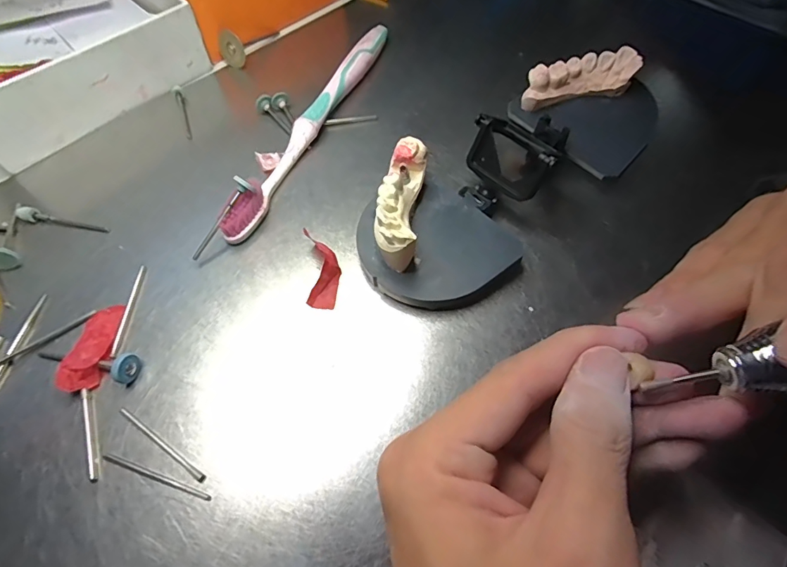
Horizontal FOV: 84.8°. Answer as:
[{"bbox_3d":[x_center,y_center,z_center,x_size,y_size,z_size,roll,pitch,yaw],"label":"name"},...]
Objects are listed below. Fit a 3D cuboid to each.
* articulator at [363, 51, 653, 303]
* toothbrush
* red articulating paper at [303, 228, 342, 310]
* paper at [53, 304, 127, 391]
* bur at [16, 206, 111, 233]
[{"bbox_3d":[0.059,-0.056,0.209,0.172,0.038,0.067,-40,68,-20],"label":"articulator"},{"bbox_3d":[-0.042,-0.094,0.241,0.012,0.017,0.180,19,62,10],"label":"toothbrush"},{"bbox_3d":[-0.032,-0.006,0.194,0.015,0.009,0.035,-2,81,-2],"label":"red articulating paper"},{"bbox_3d":[-0.124,0.026,0.177,0.017,0.008,0.037,-4,60,-3],"label":"paper"},{"bbox_3d":[-0.162,-0.030,0.210,0.046,0.005,0.007,13,61,7],"label":"bur"}]

